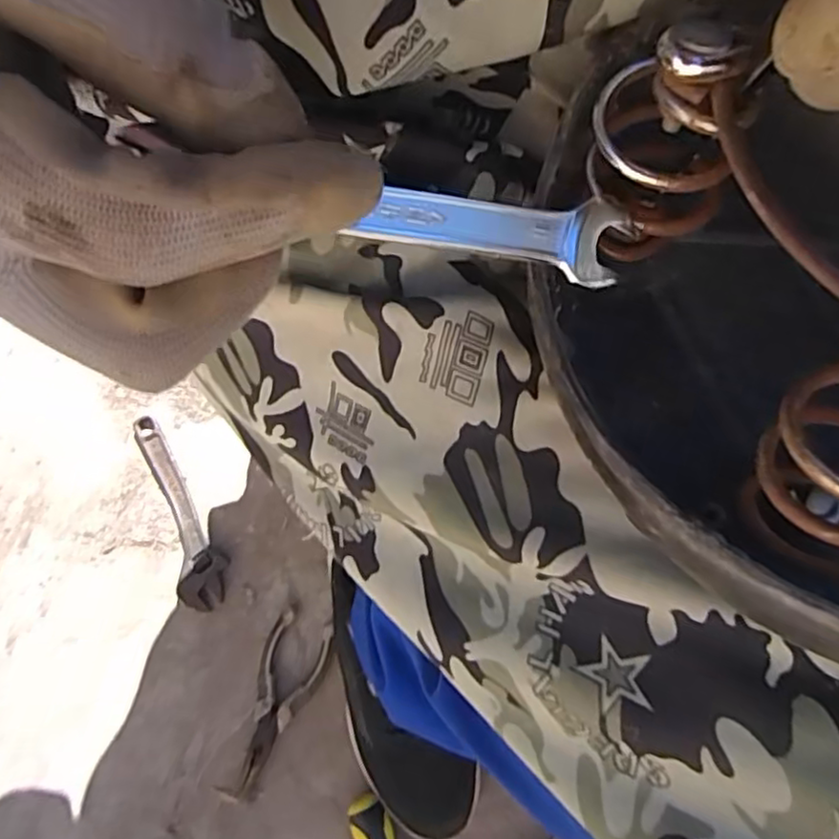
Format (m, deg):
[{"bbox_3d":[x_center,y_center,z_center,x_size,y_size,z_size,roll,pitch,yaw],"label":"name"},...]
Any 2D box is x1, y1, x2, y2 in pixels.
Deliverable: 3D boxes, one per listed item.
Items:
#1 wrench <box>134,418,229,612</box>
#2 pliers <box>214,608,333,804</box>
[{"bbox_3d":[-0.225,0.083,0.629,0.046,0.010,0.189,-20,75,-5],"label":"wrench"},{"bbox_3d":[-0.124,0.253,0.585,0.056,0.013,0.158,17,75,5],"label":"pliers"}]

